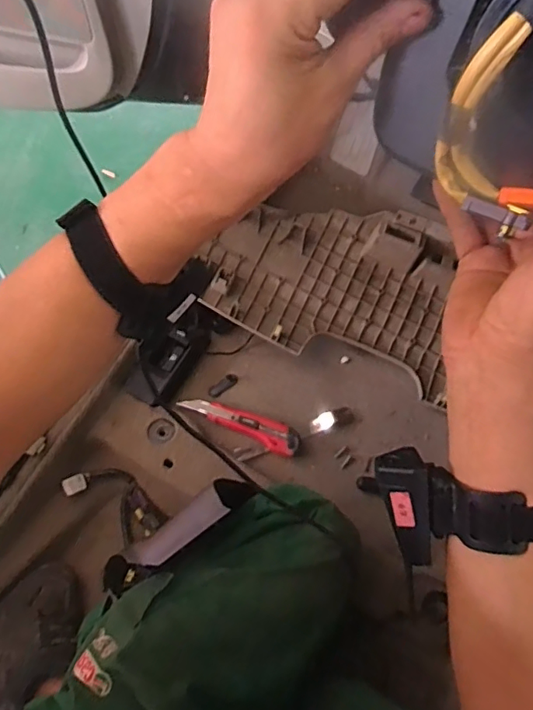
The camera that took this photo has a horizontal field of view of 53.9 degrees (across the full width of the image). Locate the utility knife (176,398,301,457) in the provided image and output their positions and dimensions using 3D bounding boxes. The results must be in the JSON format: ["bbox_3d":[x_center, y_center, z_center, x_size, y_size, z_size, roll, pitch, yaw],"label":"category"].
[{"bbox_3d":[-0.035,0.098,0.780,0.182,0.017,0.042,25,72,8],"label":"utility knife"}]

